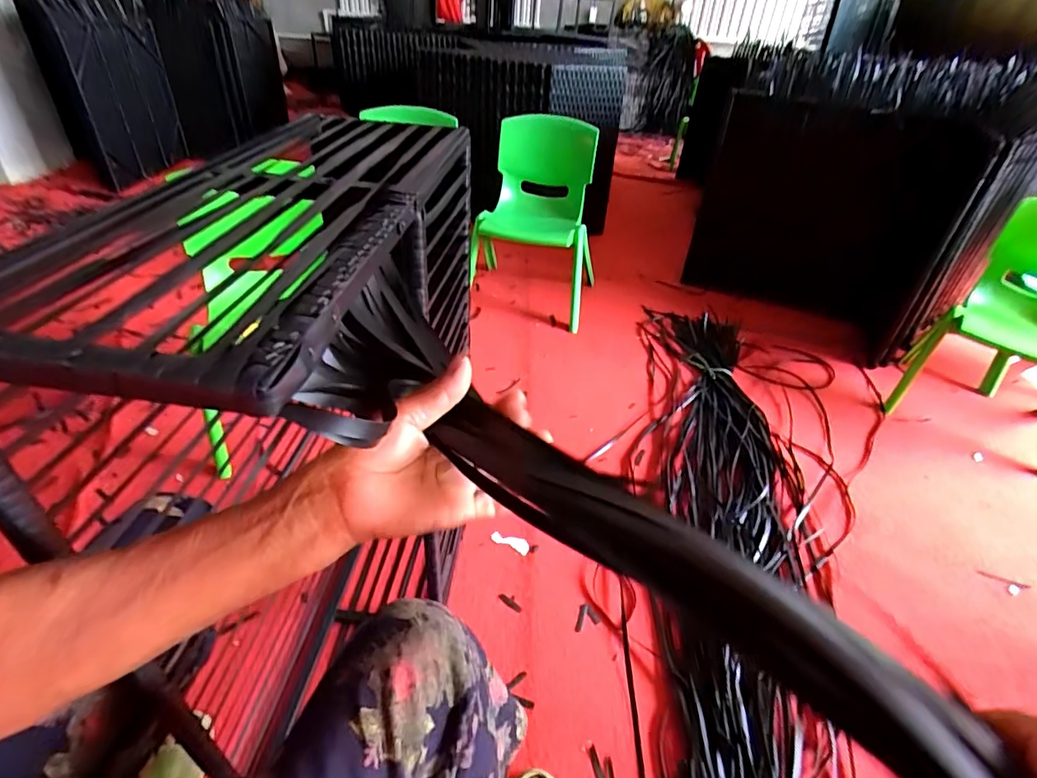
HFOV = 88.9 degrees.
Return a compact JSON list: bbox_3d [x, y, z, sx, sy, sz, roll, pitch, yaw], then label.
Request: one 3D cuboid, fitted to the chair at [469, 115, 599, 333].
[{"bbox_3d":[0.062,-0.535,1.634,0.356,0.524,0.441,8,36,6],"label":"chair"}]

